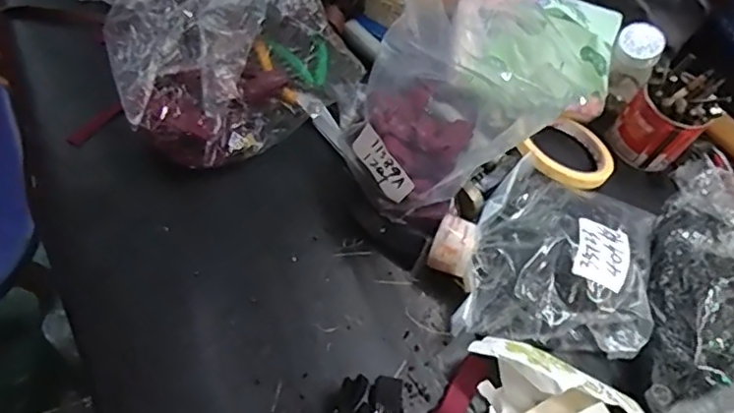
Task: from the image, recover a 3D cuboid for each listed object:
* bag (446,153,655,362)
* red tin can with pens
[{"bbox_3d":[0.153,0.039,0.451,0.140,0.038,0.158,19,58,3],"label":"bag"},{"bbox_3d":[0.273,-0.083,0.531,0.071,0.084,0.067,5,59,-8],"label":"red tin can with pens"}]

